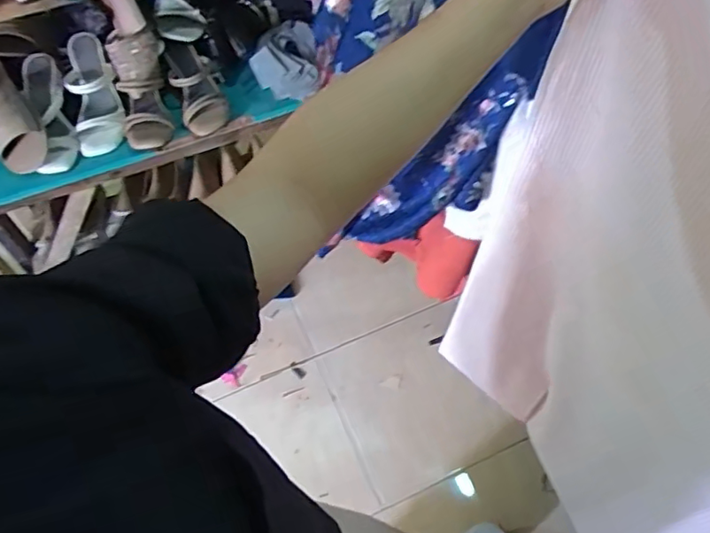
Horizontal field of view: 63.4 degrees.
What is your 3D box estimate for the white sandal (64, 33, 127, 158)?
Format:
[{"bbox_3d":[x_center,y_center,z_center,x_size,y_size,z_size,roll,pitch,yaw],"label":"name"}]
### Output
[{"bbox_3d":[-0.476,-0.318,1.046,0.093,0.060,0.229,-13,84,-4],"label":"white sandal"}]

